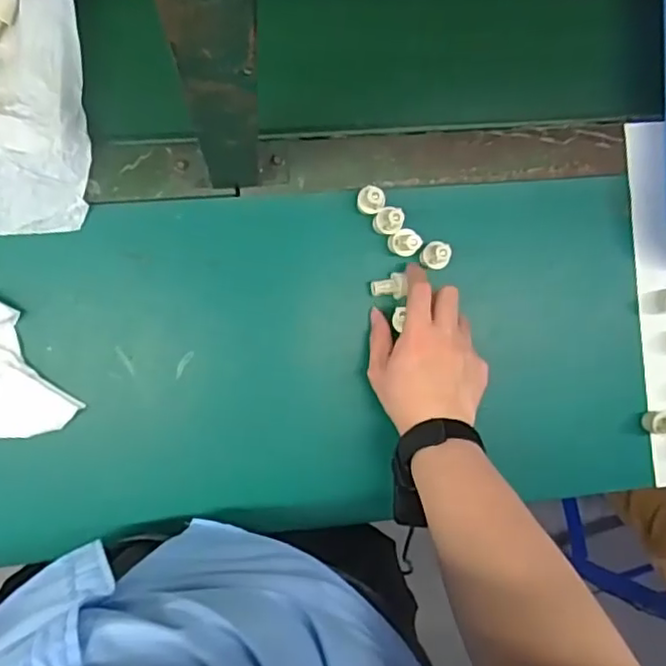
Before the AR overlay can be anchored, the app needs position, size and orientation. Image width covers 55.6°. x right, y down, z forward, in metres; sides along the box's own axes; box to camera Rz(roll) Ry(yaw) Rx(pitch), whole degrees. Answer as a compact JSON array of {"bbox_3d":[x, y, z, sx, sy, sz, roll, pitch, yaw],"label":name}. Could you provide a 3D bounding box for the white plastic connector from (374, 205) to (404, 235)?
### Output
[{"bbox_3d":[0.048,-0.098,0.558,0.022,0.041,0.020,0,90,-8],"label":"white plastic connector"}]

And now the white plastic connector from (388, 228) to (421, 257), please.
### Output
[{"bbox_3d":[0.062,-0.079,0.559,0.019,0.042,0.024,-35,94,-6],"label":"white plastic connector"}]

